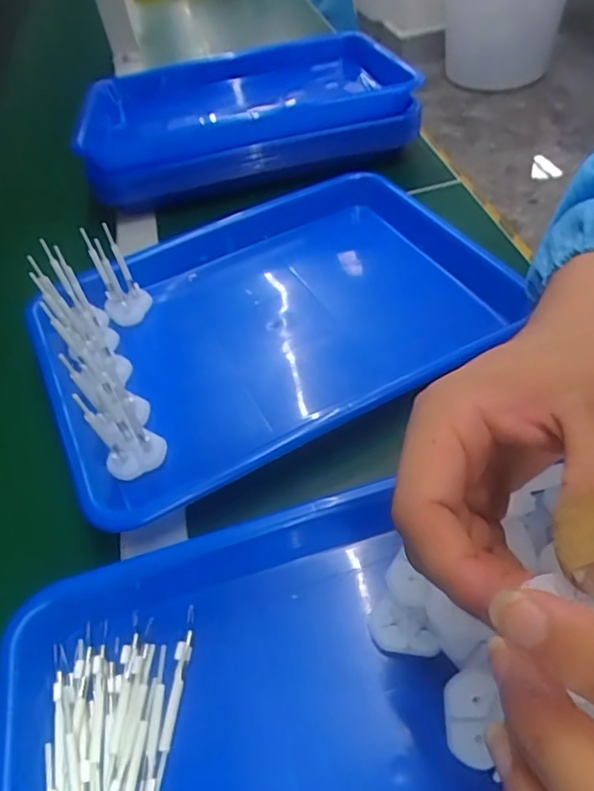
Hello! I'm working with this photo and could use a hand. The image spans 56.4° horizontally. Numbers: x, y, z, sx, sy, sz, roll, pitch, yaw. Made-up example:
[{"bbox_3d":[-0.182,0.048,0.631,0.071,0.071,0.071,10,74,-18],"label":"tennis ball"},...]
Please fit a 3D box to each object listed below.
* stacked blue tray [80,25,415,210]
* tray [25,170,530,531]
[{"bbox_3d":[-0.050,-0.316,0.612,0.340,0.075,0.246,-13,49,-6],"label":"stacked blue tray"},{"bbox_3d":[-0.015,-0.076,0.417,0.352,0.067,0.247,-25,51,-15],"label":"tray"}]

